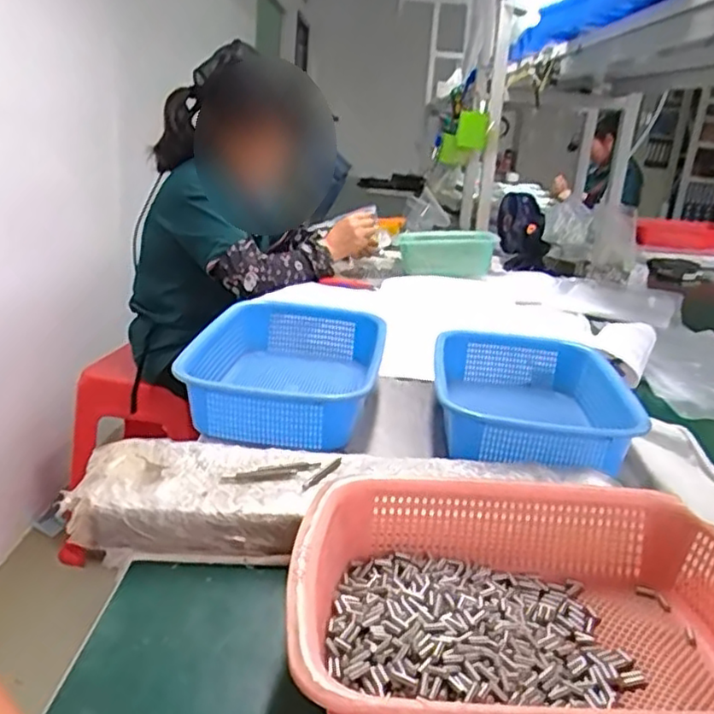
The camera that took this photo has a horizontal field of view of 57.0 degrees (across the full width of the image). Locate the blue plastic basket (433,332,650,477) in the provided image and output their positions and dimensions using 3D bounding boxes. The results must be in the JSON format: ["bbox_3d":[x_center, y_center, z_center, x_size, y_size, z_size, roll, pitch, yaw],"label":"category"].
[{"bbox_3d":[0.188,0.060,0.741,0.209,0.090,0.287,9,20,14],"label":"blue plastic basket"}]

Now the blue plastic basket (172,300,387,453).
[{"bbox_3d":[-0.078,0.016,0.768,0.196,0.087,0.283,5,20,5],"label":"blue plastic basket"}]

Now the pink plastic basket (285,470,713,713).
[{"bbox_3d":[0.108,0.161,0.404,0.290,0.082,0.211,3,20,-3],"label":"pink plastic basket"}]

